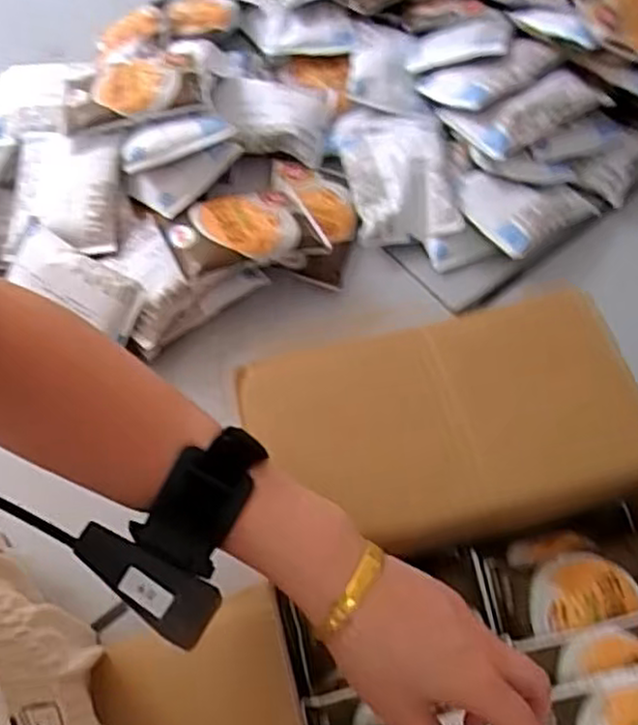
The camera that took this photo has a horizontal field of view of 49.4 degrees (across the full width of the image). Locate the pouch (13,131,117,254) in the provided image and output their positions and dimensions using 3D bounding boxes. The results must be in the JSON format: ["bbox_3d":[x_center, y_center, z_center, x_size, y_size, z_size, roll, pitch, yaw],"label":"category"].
[{"bbox_3d":[-0.220,-0.152,0.598,0.089,0.028,0.127,-3,63,-4],"label":"pouch"}]

